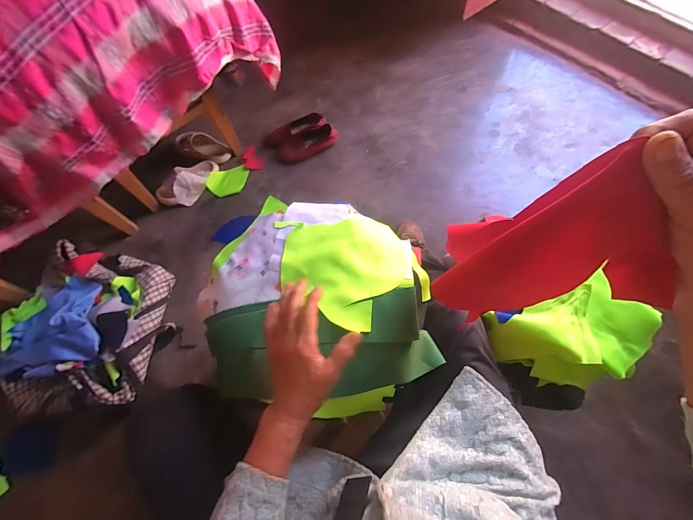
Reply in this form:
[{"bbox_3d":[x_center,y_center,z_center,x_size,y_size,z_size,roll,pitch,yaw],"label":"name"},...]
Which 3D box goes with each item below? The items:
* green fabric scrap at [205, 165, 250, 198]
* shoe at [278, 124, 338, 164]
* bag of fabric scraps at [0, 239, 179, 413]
[{"bbox_3d":[-0.438,-0.292,1.159,0.151,0.010,0.096,-19,89,-17],"label":"green fabric scrap"},{"bbox_3d":[-0.146,-0.439,1.167,0.235,0.063,0.092,-23,68,-7],"label":"shoe"},{"bbox_3d":[-0.760,0.192,0.910,0.452,0.149,0.447,-3,67,1],"label":"bag of fabric scraps"}]

